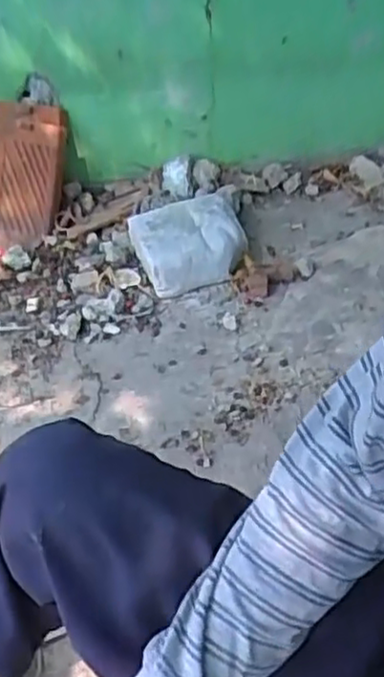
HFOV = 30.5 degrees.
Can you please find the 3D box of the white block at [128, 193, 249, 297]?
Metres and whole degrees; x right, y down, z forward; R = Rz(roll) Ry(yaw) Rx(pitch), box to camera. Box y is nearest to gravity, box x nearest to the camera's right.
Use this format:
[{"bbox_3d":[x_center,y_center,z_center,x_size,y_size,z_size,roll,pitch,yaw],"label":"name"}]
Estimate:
[{"bbox_3d":[-0.002,-0.204,1.488,0.233,0.103,0.213,-18,43,-12],"label":"white block"}]

